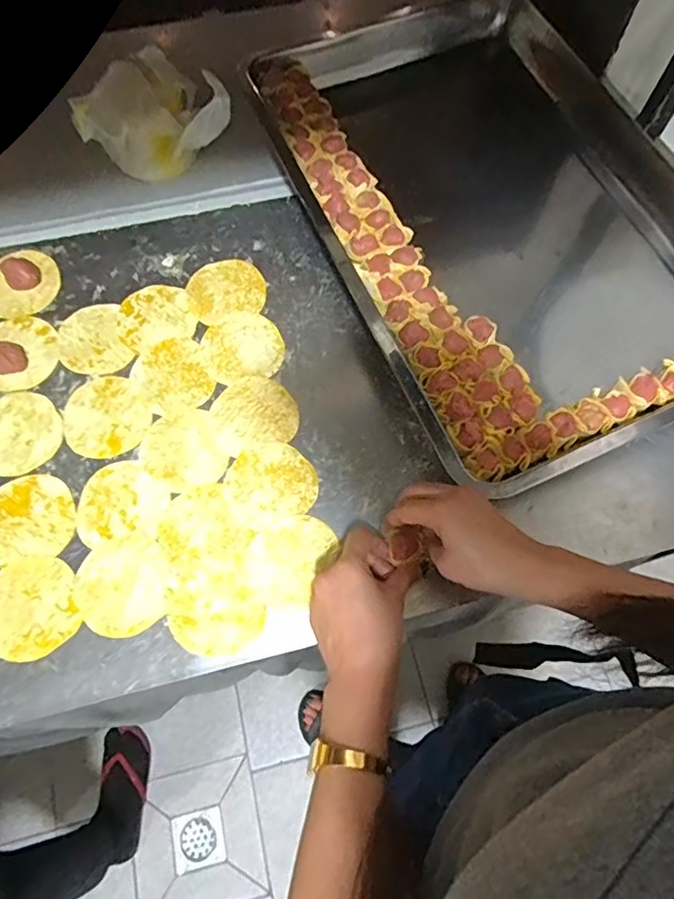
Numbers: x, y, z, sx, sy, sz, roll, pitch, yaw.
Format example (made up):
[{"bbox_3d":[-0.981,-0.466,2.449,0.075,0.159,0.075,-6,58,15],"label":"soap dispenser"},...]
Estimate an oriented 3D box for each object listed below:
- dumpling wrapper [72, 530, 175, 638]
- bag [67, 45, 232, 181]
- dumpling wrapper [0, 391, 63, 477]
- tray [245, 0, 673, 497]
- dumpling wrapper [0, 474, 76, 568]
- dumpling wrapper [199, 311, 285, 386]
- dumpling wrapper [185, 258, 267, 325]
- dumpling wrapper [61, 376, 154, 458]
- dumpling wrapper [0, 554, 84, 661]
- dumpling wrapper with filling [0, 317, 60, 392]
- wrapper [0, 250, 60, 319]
[{"bbox_3d":[-0.184,0.117,0.478,0.081,0.004,0.083,1,68,-2],"label":"dumpling wrapper"},{"bbox_3d":[-0.205,-0.368,0.615,0.159,0.095,0.073,-21,70,-10],"label":"bag"},{"bbox_3d":[-0.304,-0.017,0.527,0.076,0.004,0.084,-12,69,-7],"label":"dumpling wrapper"},{"bbox_3d":[0.163,-0.279,0.613,0.388,0.058,0.622,-22,70,-10],"label":"tray"},{"bbox_3d":[-0.281,0.061,0.497,0.081,0.004,0.075,1,68,-2],"label":"dumpling wrapper"},{"bbox_3d":[-0.098,-0.108,0.568,0.082,0.004,0.078,1,68,-2],"label":"dumpling wrapper"},{"bbox_3d":[-0.120,-0.172,0.589,0.081,0.004,0.074,1,68,-2],"label":"dumpling wrapper"},{"bbox_3d":[-0.226,-0.032,0.534,0.078,0.004,0.083,1,68,-2],"label":"dumpling wrapper"},{"bbox_3d":[-0.263,0.134,0.469,0.075,0.004,0.084,-18,70,-9],"label":"dumpling wrapper"},{"bbox_3d":[-0.325,-0.102,0.550,0.081,0.026,0.082,1,68,-2],"label":"dumpling wrapper with filling"},{"bbox_3d":[-0.339,-0.180,0.581,0.079,0.016,0.081,1,68,-2],"label":"wrapper"}]

